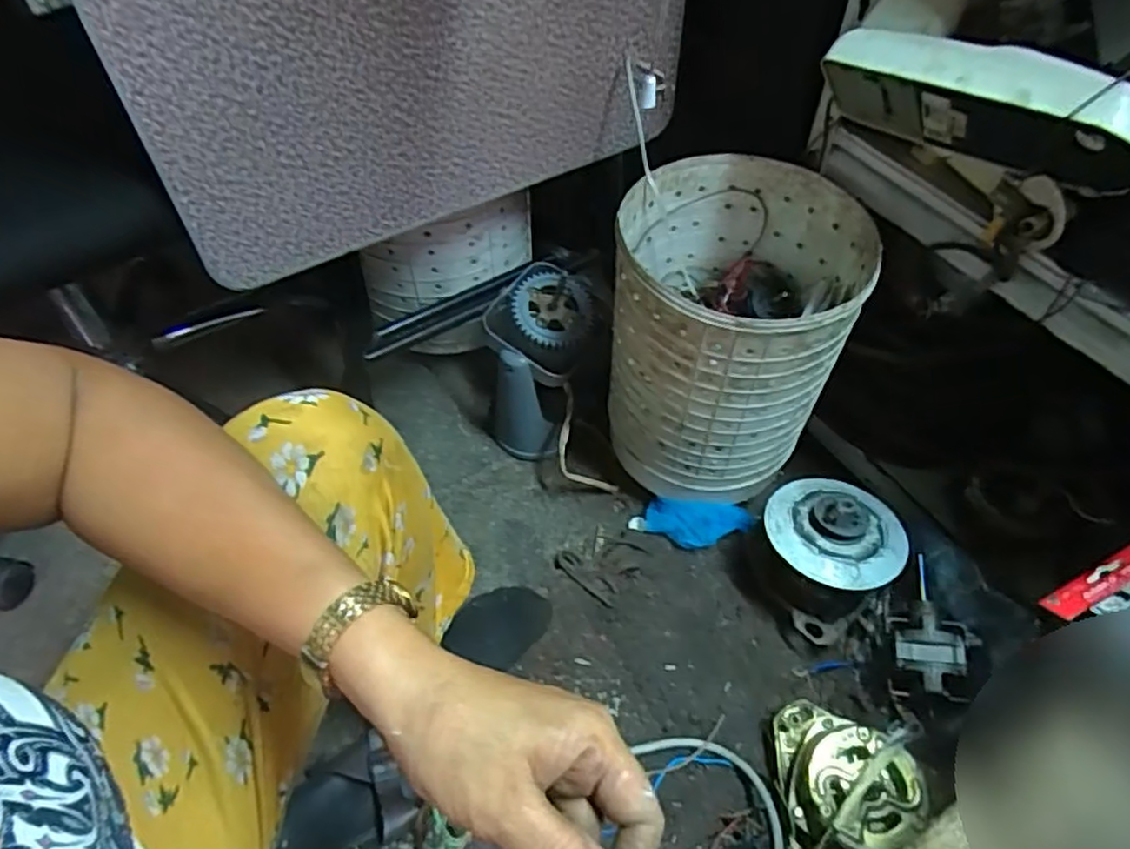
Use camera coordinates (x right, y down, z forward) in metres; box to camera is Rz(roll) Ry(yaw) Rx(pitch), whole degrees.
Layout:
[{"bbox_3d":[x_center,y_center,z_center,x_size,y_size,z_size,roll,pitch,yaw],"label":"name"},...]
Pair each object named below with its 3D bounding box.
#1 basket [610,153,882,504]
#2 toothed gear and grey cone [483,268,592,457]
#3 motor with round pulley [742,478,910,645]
[{"bbox_3d":[0.181,-0.094,0.806,0.242,0.322,0.252,10,52,8],"label":"basket"},{"bbox_3d":[-0.035,-0.095,0.951,0.140,0.235,0.171,9,46,6],"label":"toothed gear and grey cone"},{"bbox_3d":[0.306,0.146,0.804,0.144,0.144,0.150,0,52,0],"label":"motor with round pulley"}]

